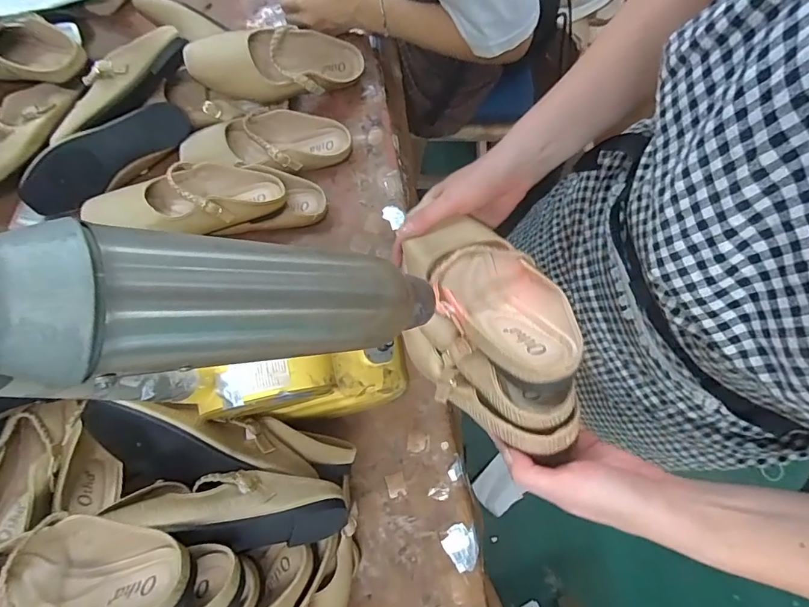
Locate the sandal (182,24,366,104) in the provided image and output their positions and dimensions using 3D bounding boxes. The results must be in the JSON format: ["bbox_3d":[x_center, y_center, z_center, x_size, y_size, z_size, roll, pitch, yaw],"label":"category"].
[{"bbox_3d":[-0.160,-0.313,0.597,0.231,0.058,0.083,-19,114,-29],"label":"sandal"}]

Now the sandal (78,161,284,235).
[{"bbox_3d":[-0.263,-0.125,0.554,0.212,0.056,0.095,-12,77,-19],"label":"sandal"}]

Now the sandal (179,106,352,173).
[{"bbox_3d":[-0.185,-0.218,0.621,0.219,0.048,0.085,-4,77,-2],"label":"sandal"}]

